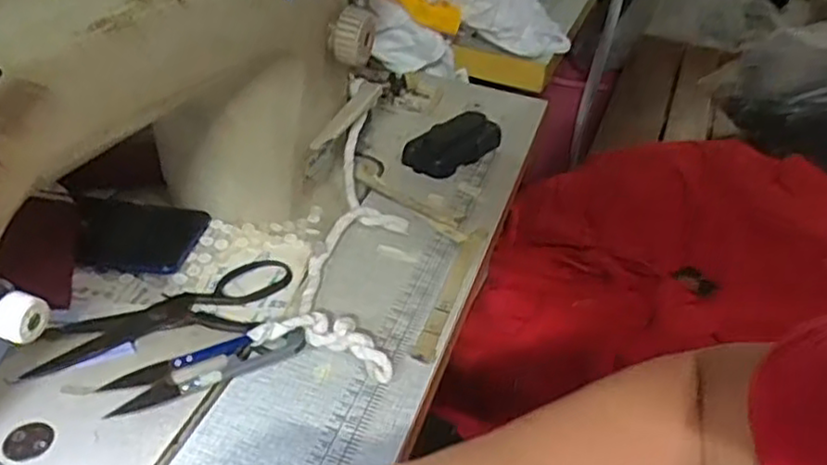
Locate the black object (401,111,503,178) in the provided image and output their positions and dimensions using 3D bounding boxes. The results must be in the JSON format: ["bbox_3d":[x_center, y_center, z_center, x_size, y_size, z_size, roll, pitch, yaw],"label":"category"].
[{"bbox_3d":[0.038,-0.087,0.666,0.048,0.022,0.108,31,43,29],"label":"black object"}]

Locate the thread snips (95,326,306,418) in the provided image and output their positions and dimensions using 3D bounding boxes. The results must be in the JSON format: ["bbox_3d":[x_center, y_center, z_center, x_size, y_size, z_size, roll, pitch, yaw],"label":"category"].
[{"bbox_3d":[-0.123,0.079,0.423,0.116,0.013,0.028,-13,41,-25],"label":"thread snips"}]

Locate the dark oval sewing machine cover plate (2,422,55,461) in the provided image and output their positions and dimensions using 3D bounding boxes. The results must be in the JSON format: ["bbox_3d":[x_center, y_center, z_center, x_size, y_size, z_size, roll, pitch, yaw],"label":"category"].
[{"bbox_3d":[-0.208,0.111,0.378,0.022,0.004,0.025,34,44,32],"label":"dark oval sewing machine cover plate"}]

